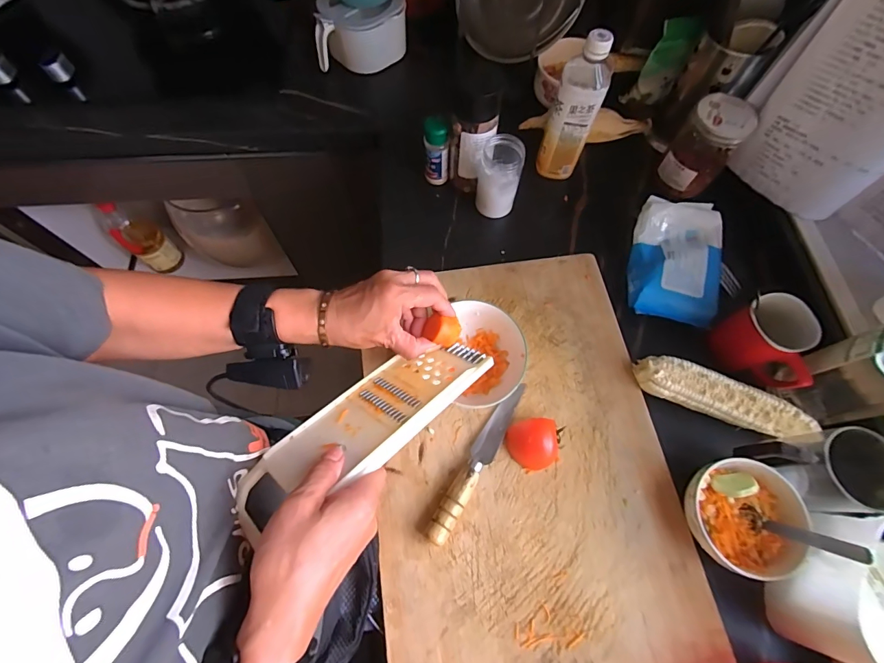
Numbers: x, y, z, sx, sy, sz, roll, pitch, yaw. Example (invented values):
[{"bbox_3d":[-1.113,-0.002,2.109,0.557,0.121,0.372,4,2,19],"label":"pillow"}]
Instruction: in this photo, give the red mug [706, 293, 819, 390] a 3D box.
[{"bbox_3d":[0.402,0.015,0.493,0.072,0.076,0.106,-32,73,-13],"label":"red mug"}]

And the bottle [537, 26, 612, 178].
[{"bbox_3d":[0.188,-0.315,0.570,0.061,0.198,0.061,19,70,6],"label":"bottle"}]

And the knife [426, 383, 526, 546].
[{"bbox_3d":[0.045,0.143,0.460,0.026,0.027,0.200,30,71,9],"label":"knife"}]

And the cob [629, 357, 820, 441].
[{"bbox_3d":[0.339,0.084,0.499,0.203,0.048,0.052,21,70,6],"label":"cob"}]

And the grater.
[{"bbox_3d":[-0.062,0.079,0.353,0.236,0.017,0.087,-35,39,-29],"label":"grater"}]

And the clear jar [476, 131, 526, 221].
[{"bbox_3d":[0.082,-0.223,0.584,0.055,0.097,0.059,1,69,-1],"label":"clear jar"}]

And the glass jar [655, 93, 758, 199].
[{"bbox_3d":[0.389,-0.272,0.603,0.083,0.118,0.081,1,69,-1],"label":"glass jar"}]

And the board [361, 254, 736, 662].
[{"bbox_3d":[0.090,0.138,0.471,0.333,0.022,0.487,-8,69,-5],"label":"board"}]

